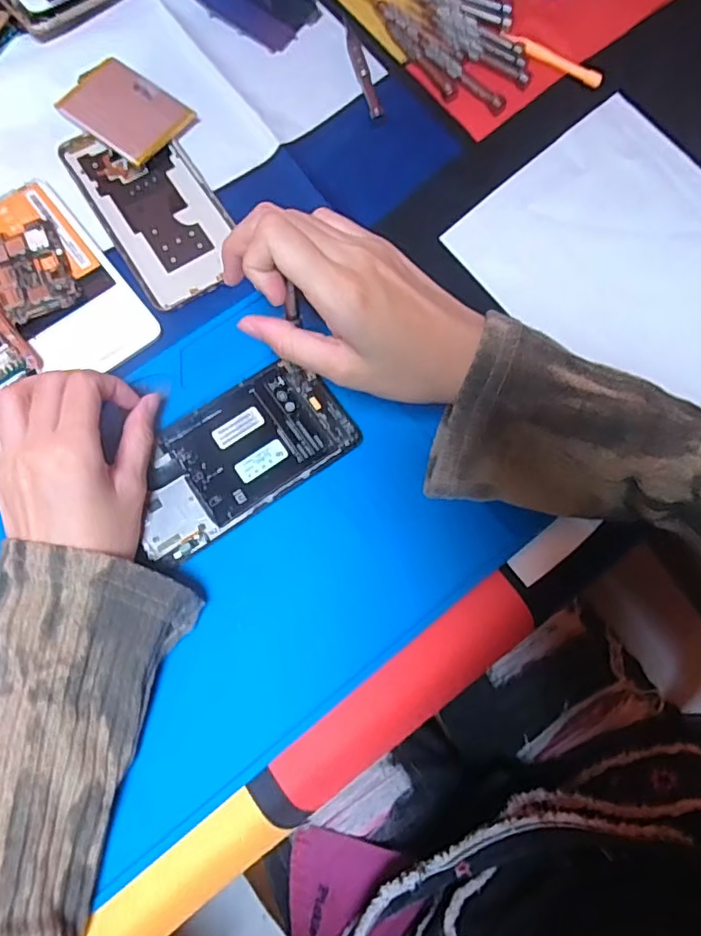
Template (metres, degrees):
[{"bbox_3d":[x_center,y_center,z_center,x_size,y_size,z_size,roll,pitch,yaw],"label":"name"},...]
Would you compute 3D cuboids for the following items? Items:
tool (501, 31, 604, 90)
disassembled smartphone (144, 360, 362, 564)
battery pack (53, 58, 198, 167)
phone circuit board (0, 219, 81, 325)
[{"bbox_3d":[0.149,-0.303,0.427,0.081,0.004,0.011,30,76,6],"label":"tool"},{"bbox_3d":[-0.068,-0.009,0.343,0.134,0.004,0.073,-34,78,-10],"label":"disassembled smartphone"},{"bbox_3d":[-0.158,-0.248,0.403,0.081,0.005,0.056,38,77,8],"label":"battery pack"},{"bbox_3d":[-0.203,-0.126,0.369,0.045,0.006,0.066,-25,77,-8],"label":"phone circuit board"}]

